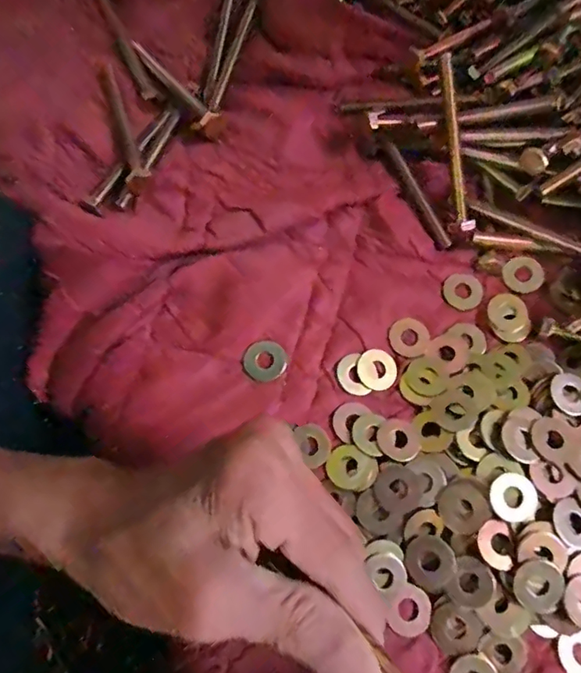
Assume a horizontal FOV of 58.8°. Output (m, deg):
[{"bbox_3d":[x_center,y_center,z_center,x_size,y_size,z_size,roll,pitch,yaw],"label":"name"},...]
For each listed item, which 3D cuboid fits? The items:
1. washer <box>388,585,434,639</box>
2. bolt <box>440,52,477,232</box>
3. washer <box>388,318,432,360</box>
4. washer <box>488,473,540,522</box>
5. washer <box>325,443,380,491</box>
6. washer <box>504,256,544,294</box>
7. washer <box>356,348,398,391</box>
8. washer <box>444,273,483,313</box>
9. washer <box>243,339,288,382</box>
[{"bbox_3d":[0.063,0.143,0.268,0.023,0.004,0.022,1,72,-2],"label":"washer"},{"bbox_3d":[0.103,-0.117,0.318,0.008,0.008,0.103,-15,108,-6],"label":"bolt"},{"bbox_3d":[0.073,0.001,0.314,0.025,0.004,0.025,-41,78,-13],"label":"washer"},{"bbox_3d":[0.117,0.084,0.269,0.025,0.004,0.023,1,72,-2],"label":"washer"},{"bbox_3d":[0.034,0.073,0.284,0.027,0.004,0.023,35,75,9],"label":"washer"},{"bbox_3d":[0.148,-0.039,0.328,0.024,0.004,0.024,1,72,-2],"label":"washer"},{"bbox_3d":[0.052,0.019,0.305,0.024,0.004,0.024,1,72,-2],"label":"washer"},{"bbox_3d":[0.109,-0.029,0.326,0.024,0.004,0.024,1,72,-2],"label":"washer"},{"bbox_3d":[-0.015,0.014,0.307,0.025,0.004,0.024,1,72,-2],"label":"washer"}]

